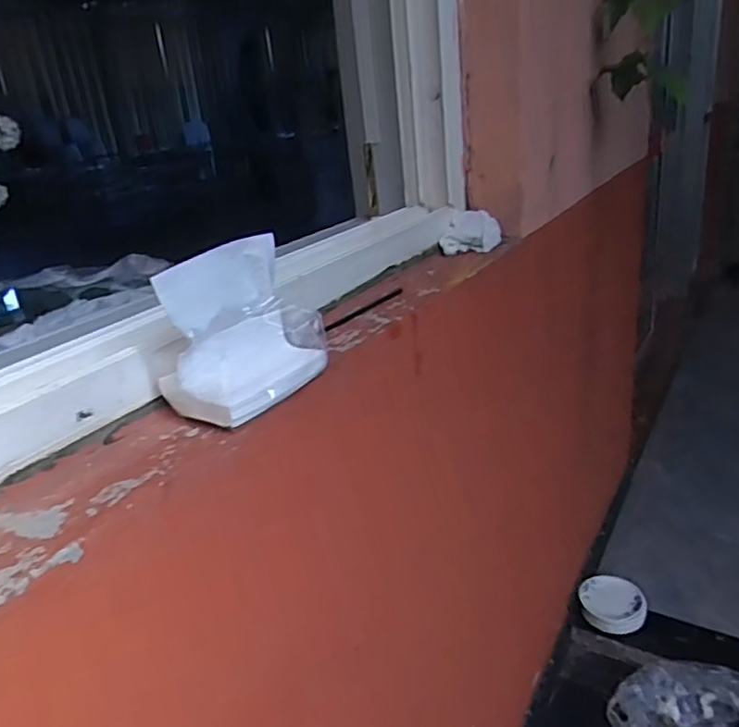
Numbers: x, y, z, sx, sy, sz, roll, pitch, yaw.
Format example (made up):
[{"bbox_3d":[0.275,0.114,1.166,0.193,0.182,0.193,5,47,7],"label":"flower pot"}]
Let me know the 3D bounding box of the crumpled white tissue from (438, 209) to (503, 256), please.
[{"bbox_3d":[0.160,-0.206,0.997,0.088,0.048,0.090,-2,23,11],"label":"crumpled white tissue"}]

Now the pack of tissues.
[{"bbox_3d":[-0.109,-0.037,0.558,0.085,0.123,0.144,7,26,29],"label":"pack of tissues"}]

